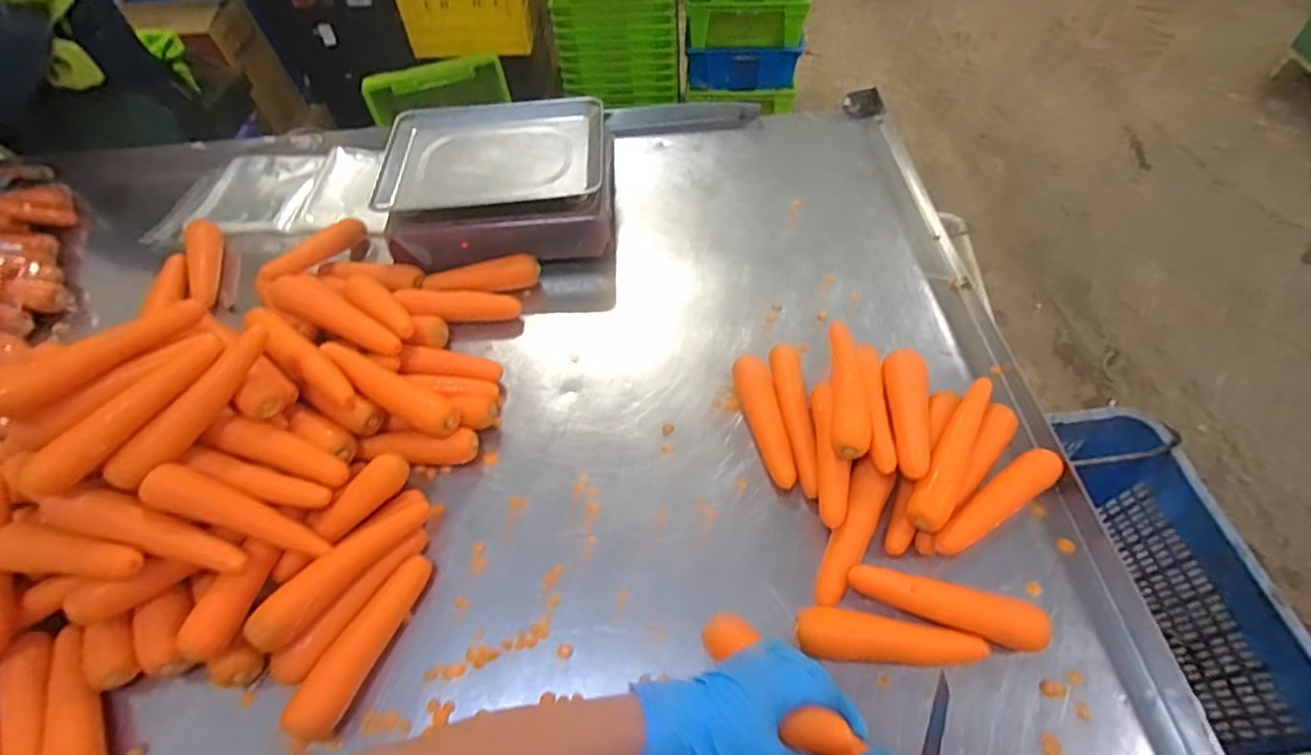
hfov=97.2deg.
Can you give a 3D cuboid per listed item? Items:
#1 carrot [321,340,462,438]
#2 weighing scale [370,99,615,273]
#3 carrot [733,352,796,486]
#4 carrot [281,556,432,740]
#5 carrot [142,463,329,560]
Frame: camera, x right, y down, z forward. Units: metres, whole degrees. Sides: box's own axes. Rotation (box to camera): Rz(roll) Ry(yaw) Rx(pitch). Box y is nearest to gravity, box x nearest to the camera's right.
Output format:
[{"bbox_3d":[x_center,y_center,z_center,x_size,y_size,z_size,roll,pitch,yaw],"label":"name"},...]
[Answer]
[{"bbox_3d":[-0.310,0.012,0.680,0.171,0.035,0.046,32,60,-3],"label":"carrot"},{"bbox_3d":[-0.243,-0.318,0.915,0.339,0.106,0.289,-6,55,0],"label":"weighing scale"},{"bbox_3d":[0.128,0.051,0.688,0.042,0.032,0.172,-8,55,-2],"label":"carrot"},{"bbox_3d":[-0.284,0.256,0.563,0.035,0.034,0.172,19,59,17],"label":"carrot"},{"bbox_3d":[-0.404,0.134,0.565,0.169,0.032,0.041,33,55,-20],"label":"carrot"}]

